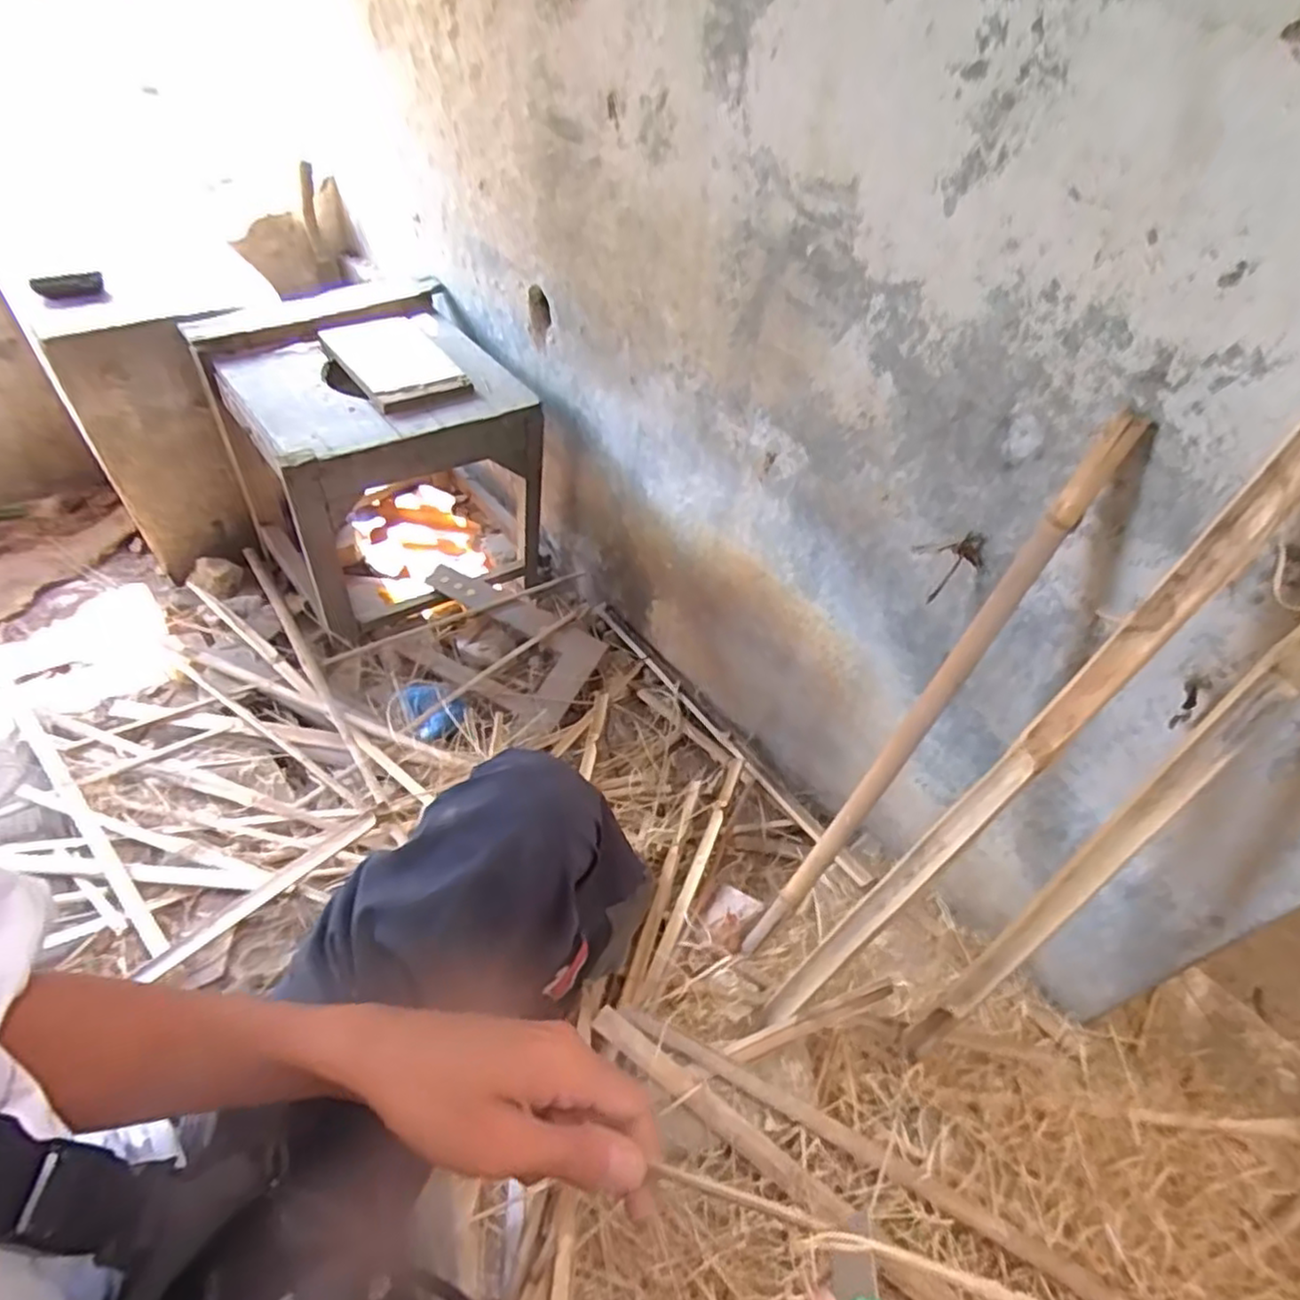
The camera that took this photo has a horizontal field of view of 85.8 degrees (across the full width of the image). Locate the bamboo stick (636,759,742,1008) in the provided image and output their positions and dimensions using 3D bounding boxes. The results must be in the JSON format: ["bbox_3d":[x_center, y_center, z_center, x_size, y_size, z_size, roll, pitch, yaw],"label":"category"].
[{"bbox_3d":[0.067,0.323,1.027,0.026,0.025,0.398,20,49,12],"label":"bamboo stick"}]

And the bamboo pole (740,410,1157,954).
[{"bbox_3d":[0.275,0.104,0.777,0.031,0.754,0.027,-11,46,-44],"label":"bamboo pole"}]

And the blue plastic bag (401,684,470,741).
[{"bbox_3d":[-0.364,0.103,1.190,0.094,0.028,0.118,-21,53,-23],"label":"blue plastic bag"}]

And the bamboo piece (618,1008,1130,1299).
[{"bbox_3d":[0.252,0.569,0.772,0.622,0.028,0.035,23,51,15],"label":"bamboo piece"}]

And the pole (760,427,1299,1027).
[{"bbox_3d":[0.332,0.133,0.673,0.040,0.825,0.043,-5,43,-43],"label":"pole"}]

